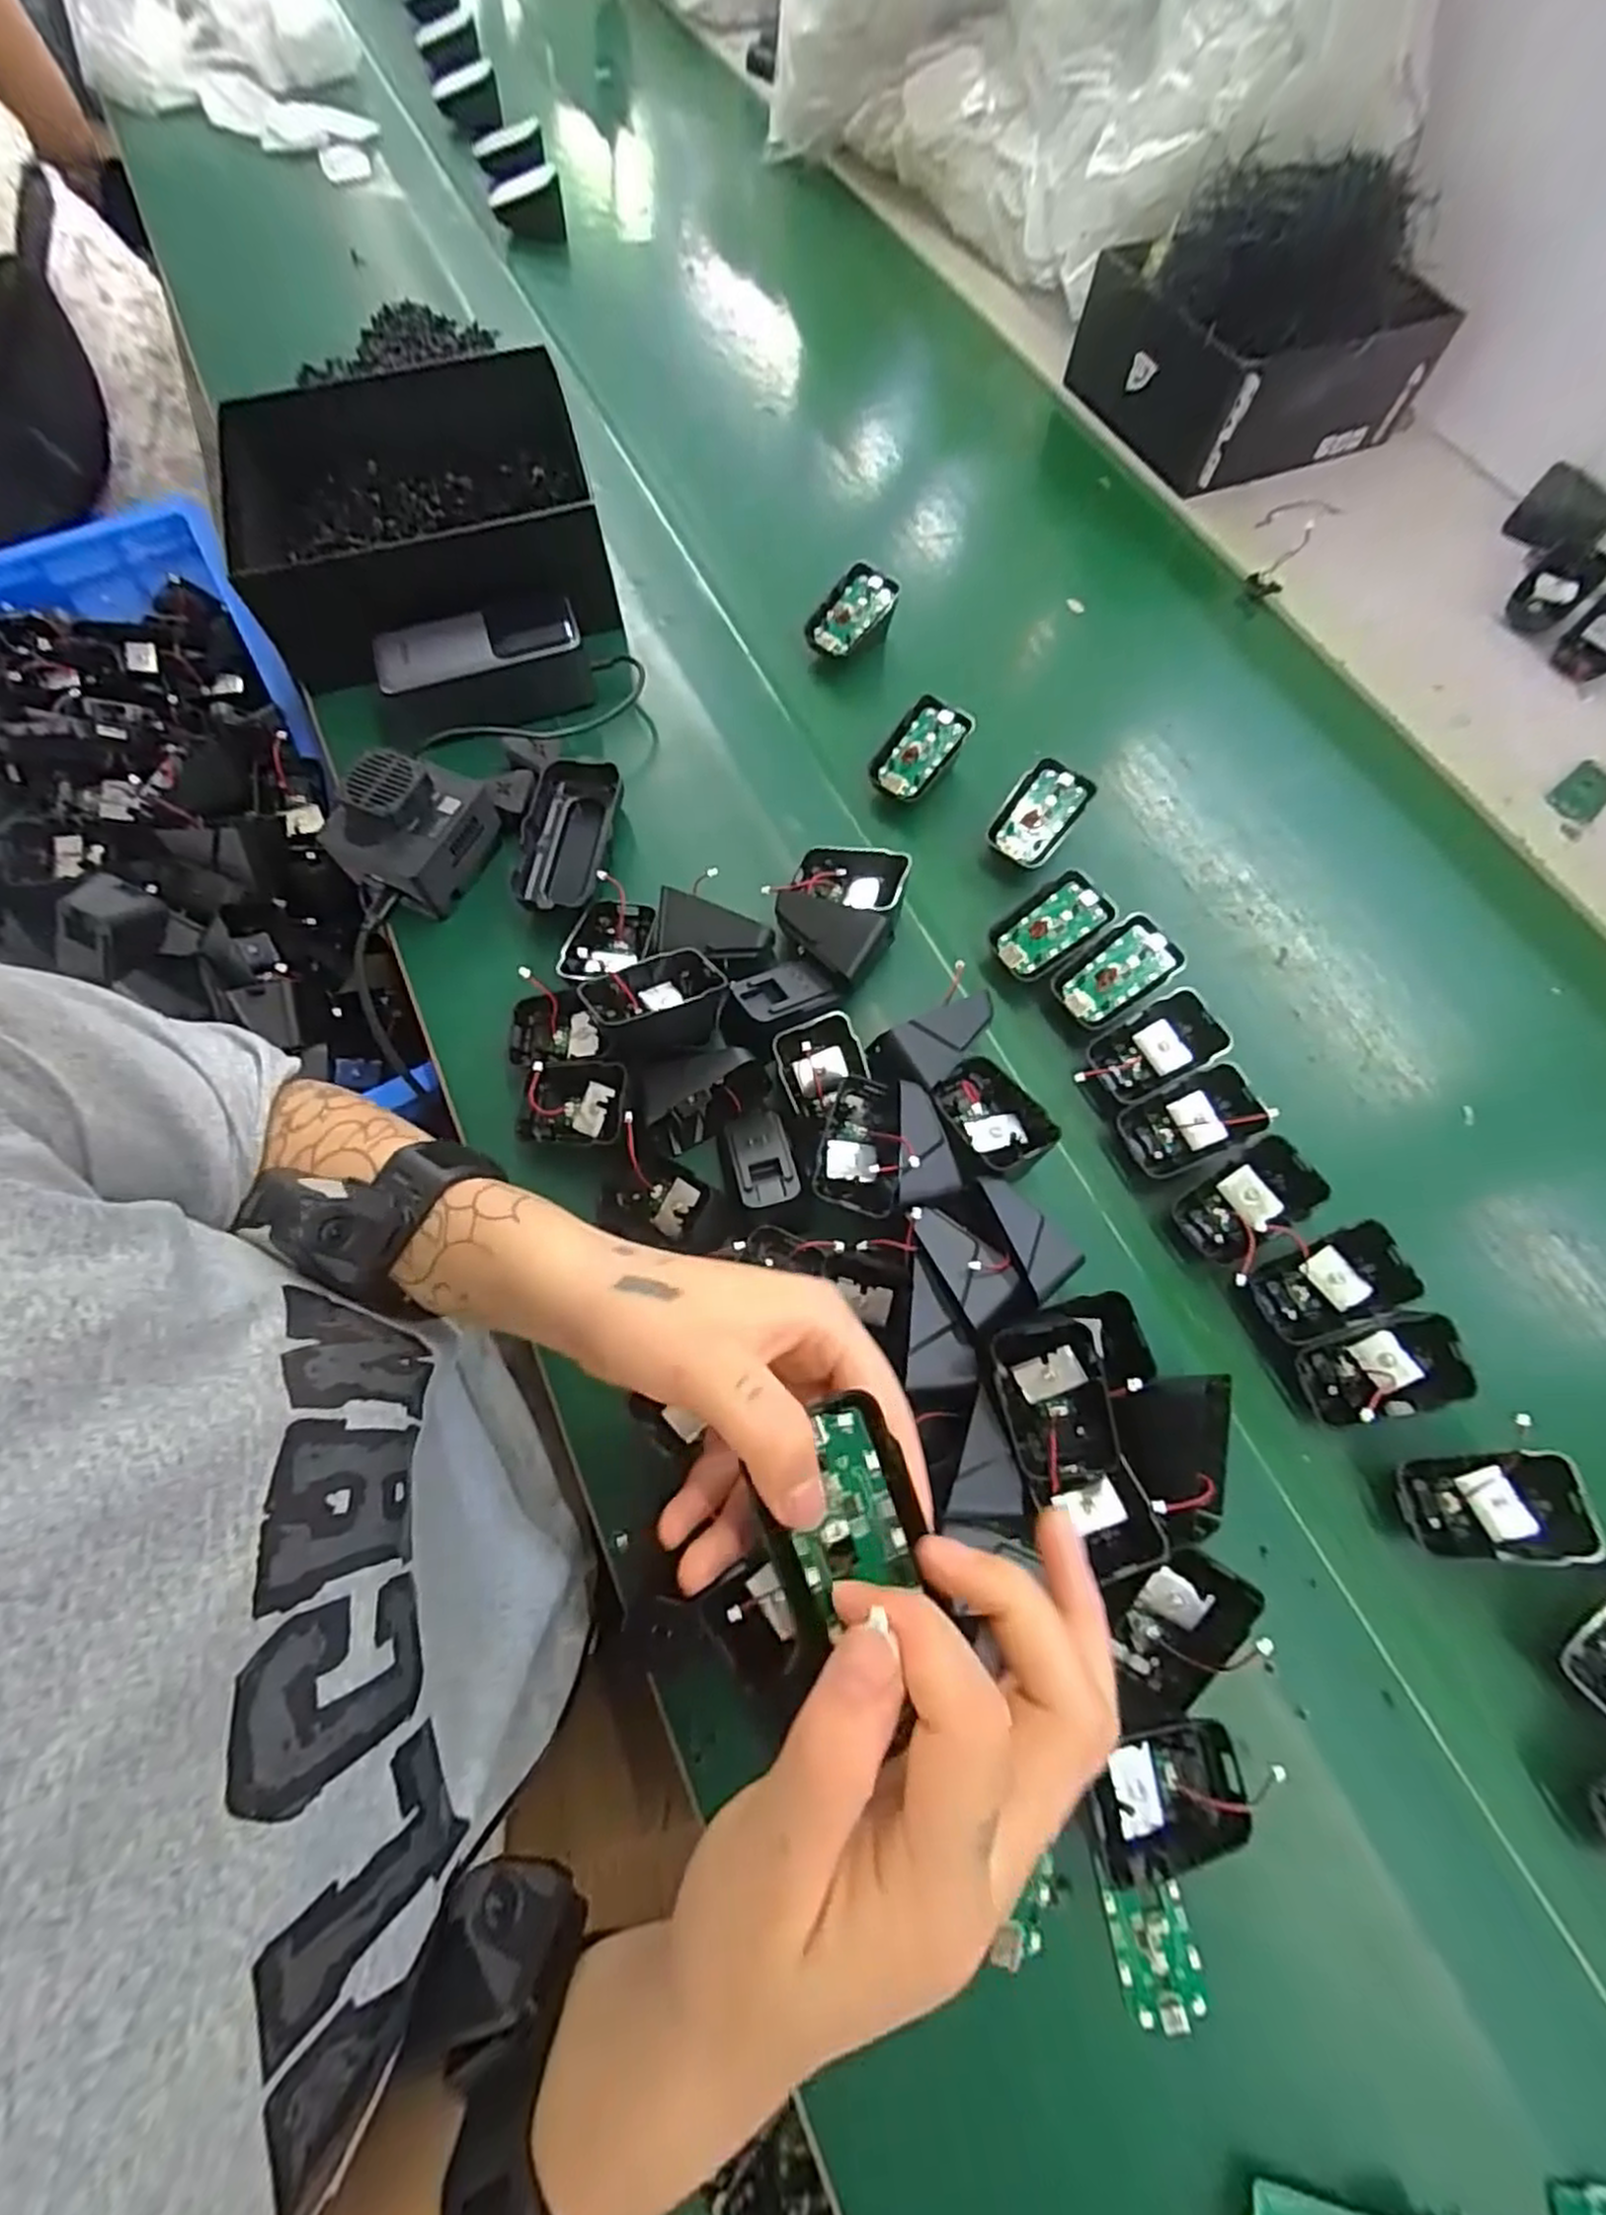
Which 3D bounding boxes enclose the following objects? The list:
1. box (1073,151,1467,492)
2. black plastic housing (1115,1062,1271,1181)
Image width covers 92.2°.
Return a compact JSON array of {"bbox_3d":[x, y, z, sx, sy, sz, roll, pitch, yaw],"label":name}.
[{"bbox_3d":[0.385,-0.663,0.642,0.232,0.144,0.198,-25,71,-12],"label":"box"},{"bbox_3d":[0.211,0.009,0.419,0.068,0.019,0.042,-33,62,17],"label":"black plastic housing"}]

